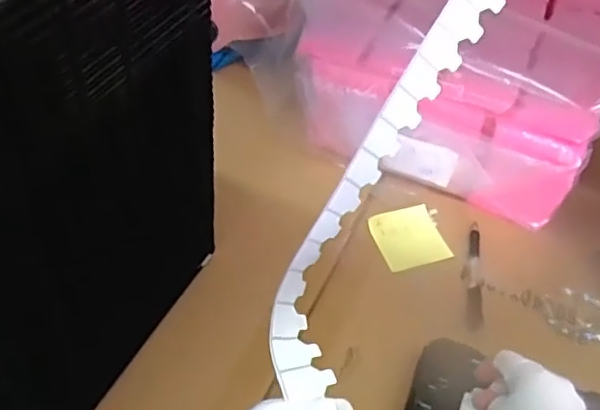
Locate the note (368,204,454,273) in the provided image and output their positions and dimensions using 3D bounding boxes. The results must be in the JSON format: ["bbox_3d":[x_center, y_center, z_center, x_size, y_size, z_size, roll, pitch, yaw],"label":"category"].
[{"bbox_3d":[0.120,0.035,0.662,0.073,0.007,0.078,-10,51,-15],"label":"note"}]

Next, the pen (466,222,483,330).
[{"bbox_3d":[0.184,0.070,0.630,0.016,0.009,0.135,10,49,2],"label":"pen"}]

